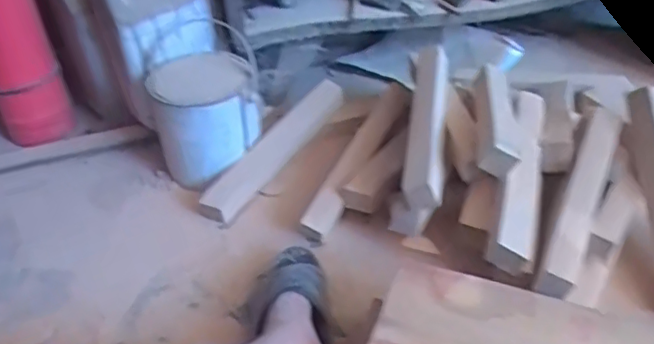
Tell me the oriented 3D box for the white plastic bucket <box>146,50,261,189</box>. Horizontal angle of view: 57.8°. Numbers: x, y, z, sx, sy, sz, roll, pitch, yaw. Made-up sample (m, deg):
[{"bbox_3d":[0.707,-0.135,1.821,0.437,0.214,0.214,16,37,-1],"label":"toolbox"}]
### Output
[{"bbox_3d":[-0.209,-0.084,1.042,0.166,0.194,0.172,-2,39,1],"label":"white plastic bucket"}]

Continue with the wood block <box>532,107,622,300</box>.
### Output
[{"bbox_3d":[0.357,0.034,0.832,0.050,0.032,0.316,18,56,24],"label":"wood block"}]

